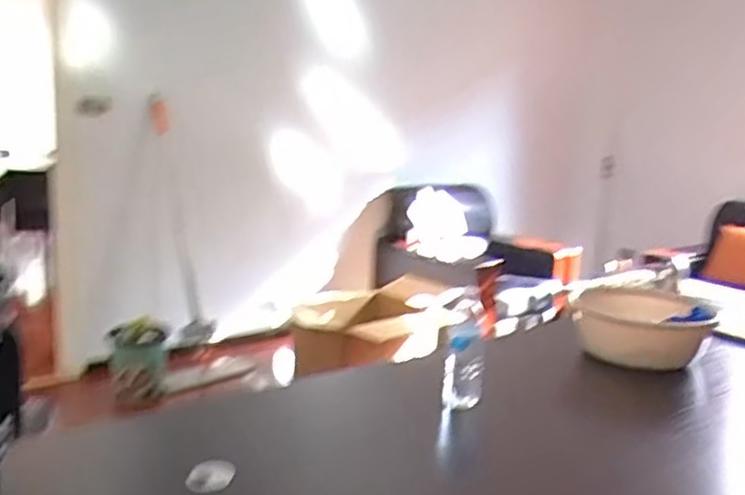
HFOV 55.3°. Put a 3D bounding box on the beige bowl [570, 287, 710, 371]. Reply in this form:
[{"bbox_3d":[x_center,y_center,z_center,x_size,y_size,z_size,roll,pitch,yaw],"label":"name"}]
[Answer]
[{"bbox_3d":[0.630,0.188,1.709,0.295,0.137,0.218,6,11,15],"label":"beige bowl"}]

